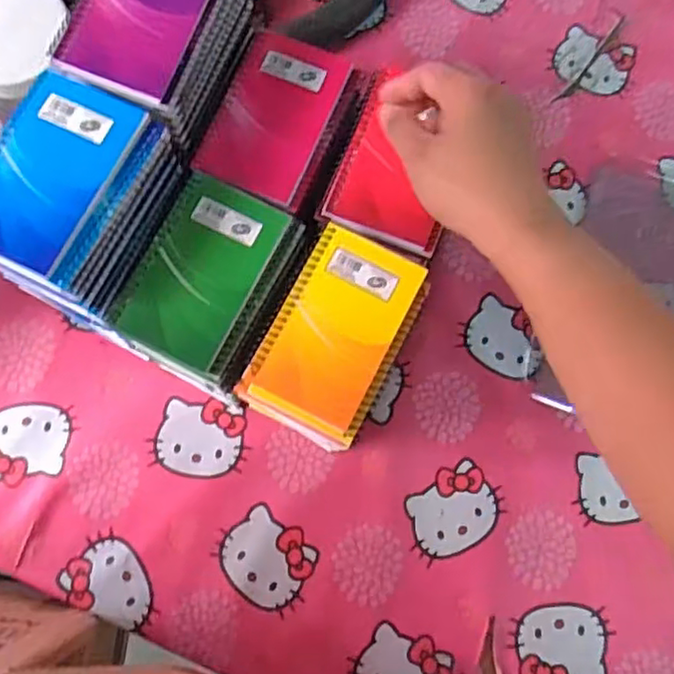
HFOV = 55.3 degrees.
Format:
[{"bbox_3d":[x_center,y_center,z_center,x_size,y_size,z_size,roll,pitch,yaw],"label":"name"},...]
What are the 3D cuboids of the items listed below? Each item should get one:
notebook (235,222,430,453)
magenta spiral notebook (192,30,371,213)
[{"bbox_3d":[0.000,0.000,0.460,0.088,0.015,0.145,27,80,4],"label":"notebook"},{"bbox_3d":[-0.043,-0.172,0.503,0.098,0.013,0.135,19,80,2],"label":"magenta spiral notebook"}]

